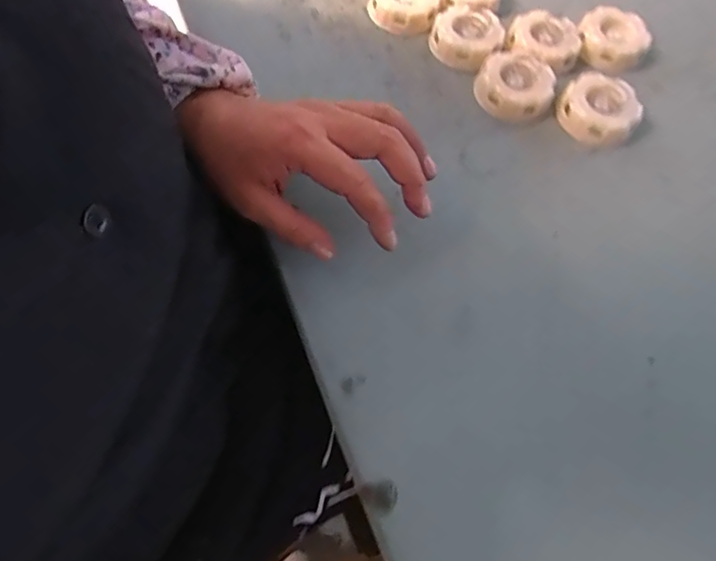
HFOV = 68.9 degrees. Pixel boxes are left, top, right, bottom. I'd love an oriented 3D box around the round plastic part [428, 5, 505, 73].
[{"bbox_3d":[0.093,-0.210,0.450,0.058,0.021,0.059,1,64,-3],"label":"round plastic part"}]

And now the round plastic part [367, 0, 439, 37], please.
[{"bbox_3d":[0.041,-0.249,0.466,0.061,0.016,0.064,1,64,-3],"label":"round plastic part"}]

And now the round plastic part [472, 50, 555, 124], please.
[{"bbox_3d":[0.128,-0.161,0.429,0.057,0.019,0.063,-37,72,-19],"label":"round plastic part"}]

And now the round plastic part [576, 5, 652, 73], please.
[{"bbox_3d":[0.229,-0.218,0.472,0.062,0.026,0.067,1,64,-3],"label":"round plastic part"}]

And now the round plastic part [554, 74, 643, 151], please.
[{"bbox_3d":[0.193,-0.138,0.422,0.061,0.021,0.060,1,64,-3],"label":"round plastic part"}]

